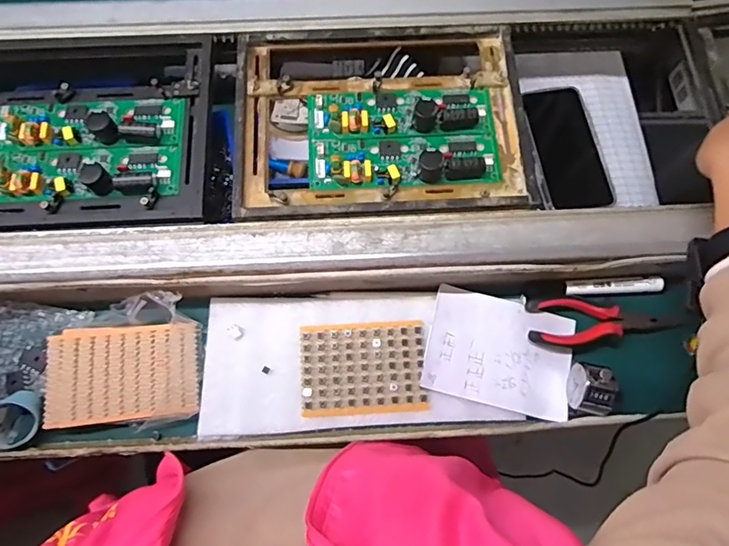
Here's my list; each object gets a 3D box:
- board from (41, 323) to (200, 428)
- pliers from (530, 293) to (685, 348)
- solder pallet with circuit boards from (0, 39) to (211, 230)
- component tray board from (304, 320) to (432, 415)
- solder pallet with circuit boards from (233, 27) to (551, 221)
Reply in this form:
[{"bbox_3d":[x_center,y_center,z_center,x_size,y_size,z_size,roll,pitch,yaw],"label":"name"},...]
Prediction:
[{"bbox_3d":[-0.231,0.095,0.464,0.136,0.017,0.088,-5,73,-2],"label":"board"},{"bbox_3d":[0.237,0.050,0.475,0.150,0.016,0.050,5,73,1],"label":"pliers"},{"bbox_3d":[-0.313,-0.150,0.498,0.308,0.039,0.230,-2,73,-1],"label":"solder pallet with circuit boards"},{"bbox_3d":[0.000,0.092,0.471,0.118,0.007,0.084,-2,73,-1],"label":"component tray board"},{"bbox_3d":[0.021,-0.163,0.495,0.295,0.031,0.217,-3,73,-1],"label":"solder pallet with circuit boards"}]

